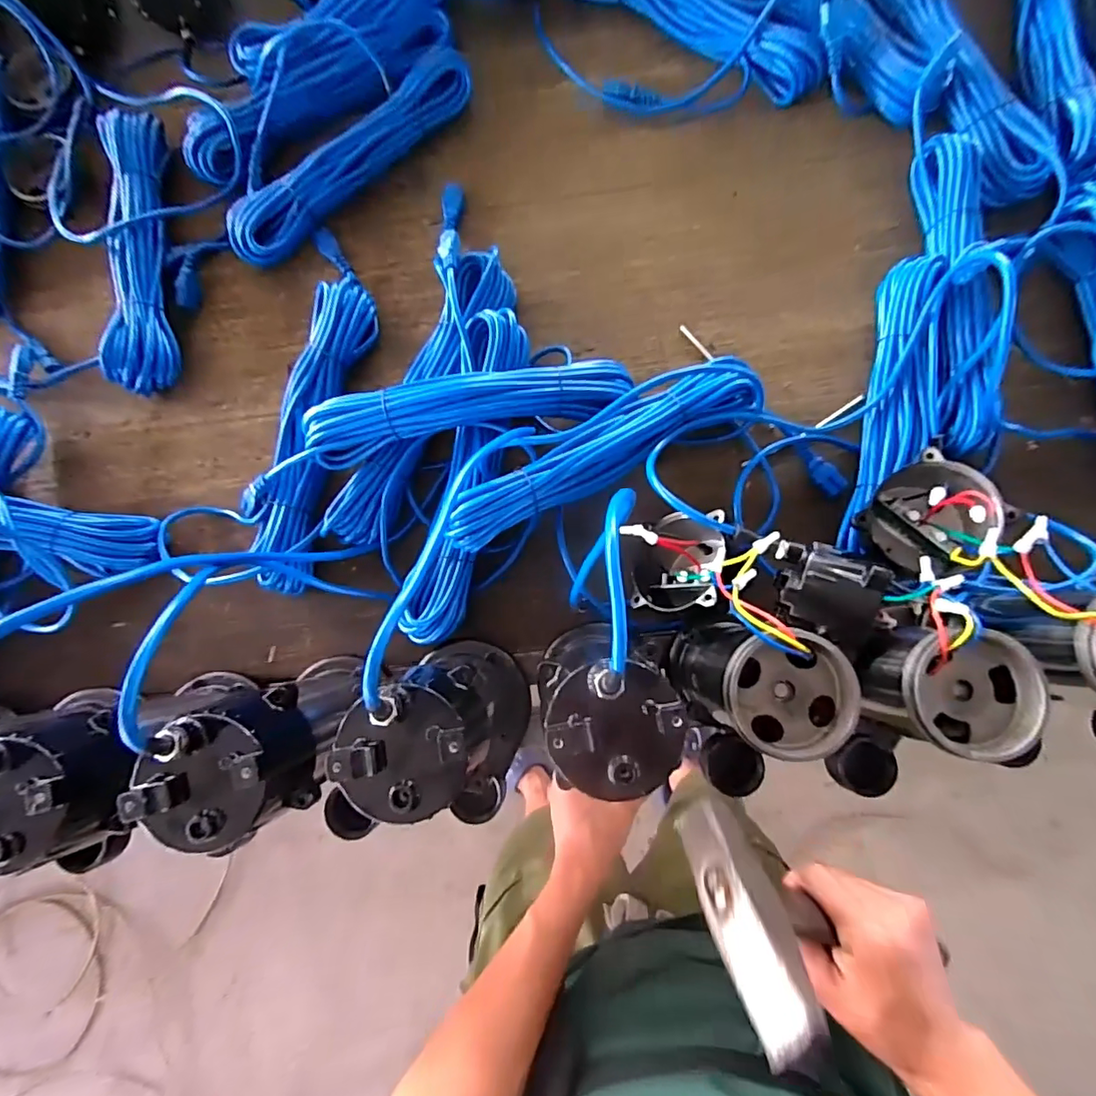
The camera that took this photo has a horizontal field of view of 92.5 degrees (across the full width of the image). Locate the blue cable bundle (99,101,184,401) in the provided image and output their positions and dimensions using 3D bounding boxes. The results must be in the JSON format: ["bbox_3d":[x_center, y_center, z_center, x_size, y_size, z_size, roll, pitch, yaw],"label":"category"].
[{"bbox_3d":[-0.480,-0.348,0.614,0.069,0.047,0.344,-8,82,2],"label":"blue cable bundle"}]

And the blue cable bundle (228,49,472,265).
[{"bbox_3d":[-0.236,-0.469,0.627,0.354,0.052,0.078,-43,83,-3],"label":"blue cable bundle"}]

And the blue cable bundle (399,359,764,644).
[{"bbox_3d":[0.022,-0.060,0.533,0.431,0.084,0.120,-33,82,-2],"label":"blue cable bundle"}]

